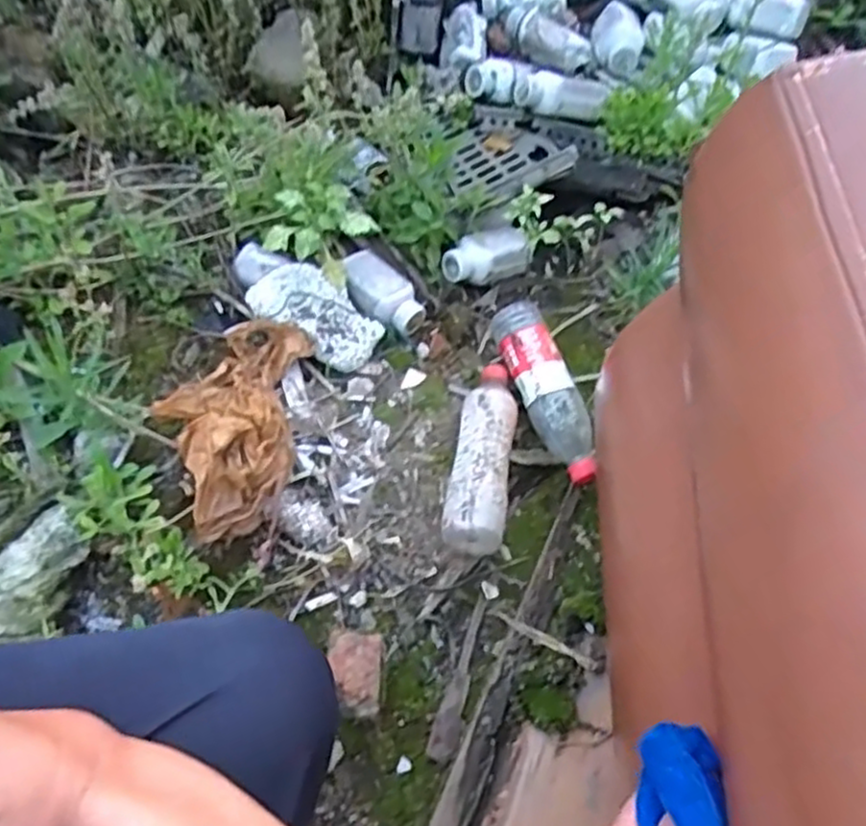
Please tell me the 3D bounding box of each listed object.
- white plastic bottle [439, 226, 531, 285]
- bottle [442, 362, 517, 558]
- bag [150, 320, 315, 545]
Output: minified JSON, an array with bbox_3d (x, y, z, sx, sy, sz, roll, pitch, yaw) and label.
[{"bbox_3d":[0.069,-0.205,0.962,0.122,0.049,0.063,-29,67,-17],"label":"white plastic bottle"},{"bbox_3d":[0.056,0.041,0.806,0.062,0.063,0.225,10,61,2],"label":"bottle"},{"bbox_3d":[-0.215,0.008,0.762,0.136,0.094,0.254,5,61,0],"label":"bag"}]

